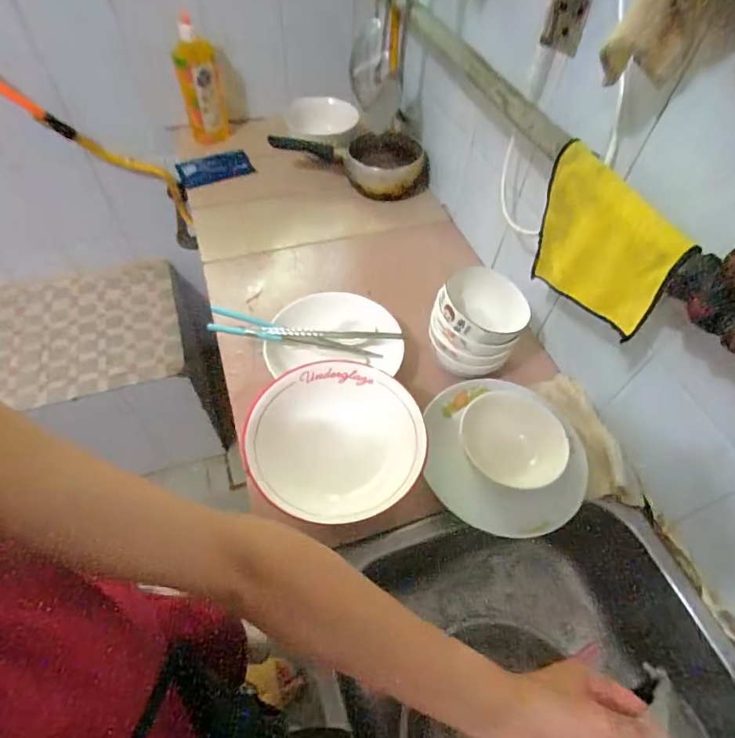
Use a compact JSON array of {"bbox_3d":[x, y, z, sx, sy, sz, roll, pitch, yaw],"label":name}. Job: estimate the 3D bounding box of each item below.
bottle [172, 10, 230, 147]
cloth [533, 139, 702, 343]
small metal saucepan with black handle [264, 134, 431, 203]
[{"bbox_3d":[-0.325,-0.547,0.875,0.074,0.222,0.051,-10,56,-11],"label":"bottle"},{"bbox_3d":[0.223,-0.116,0.440,0.028,0.119,0.179,-12,56,-12],"label":"cloth"},{"bbox_3d":[-0.032,-0.388,0.876,0.291,0.097,0.126,-2,55,-5],"label":"small metal saucepan with black handle"}]

